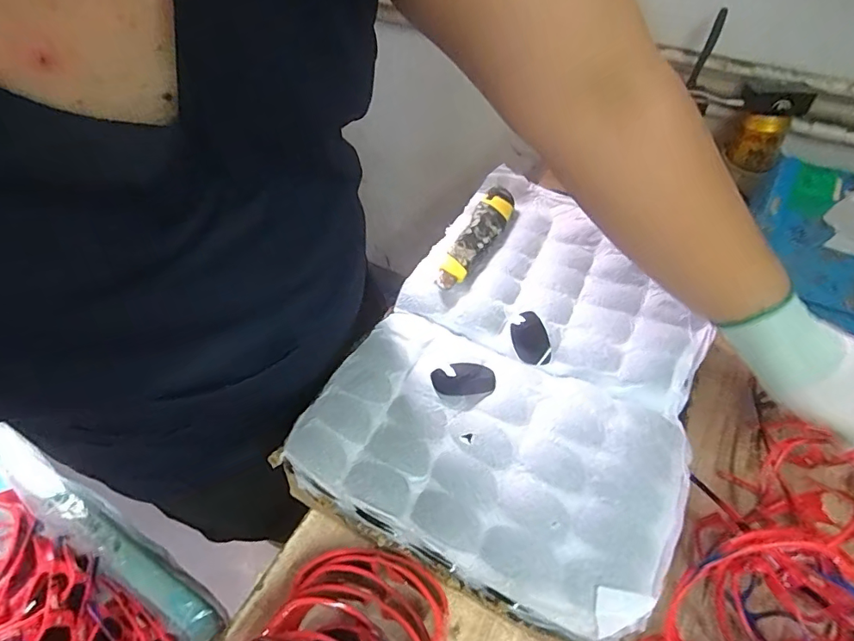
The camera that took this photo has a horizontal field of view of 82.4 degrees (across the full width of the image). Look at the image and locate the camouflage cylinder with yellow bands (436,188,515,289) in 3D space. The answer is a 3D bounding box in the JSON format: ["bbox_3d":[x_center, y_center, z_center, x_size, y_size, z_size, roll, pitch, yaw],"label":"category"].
[{"bbox_3d":[0.055,-0.088,0.520,0.036,0.029,0.141,22,55,18],"label":"camouflage cylinder with yellow bands"}]

